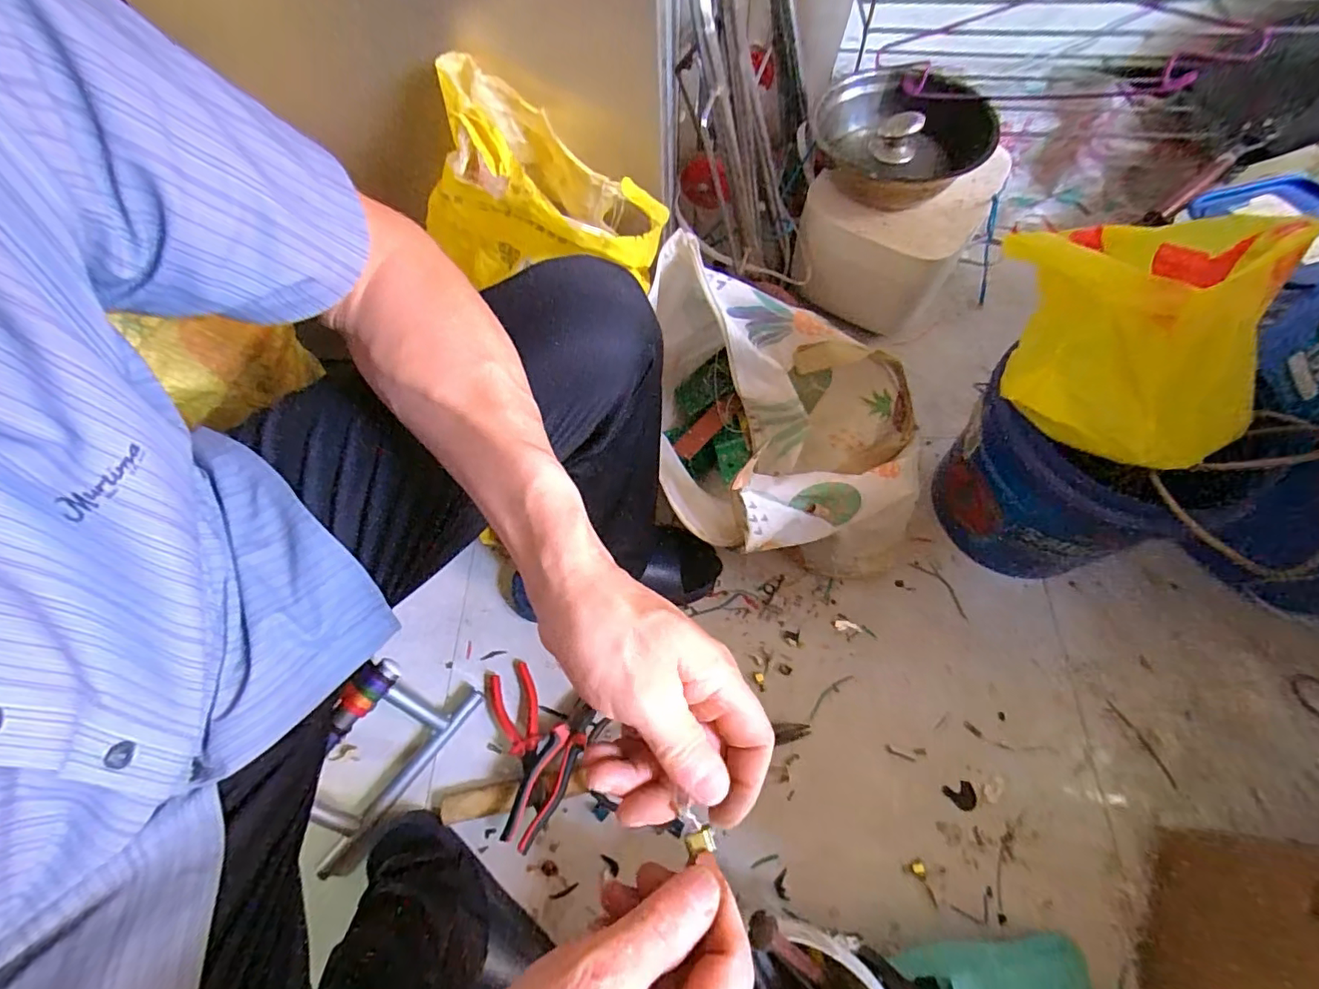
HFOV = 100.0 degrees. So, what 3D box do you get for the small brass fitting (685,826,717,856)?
[{"bbox_3d":[0.019,0.161,0.257,0.014,0.006,0.011,-9,65,-2],"label":"small brass fitting"}]

